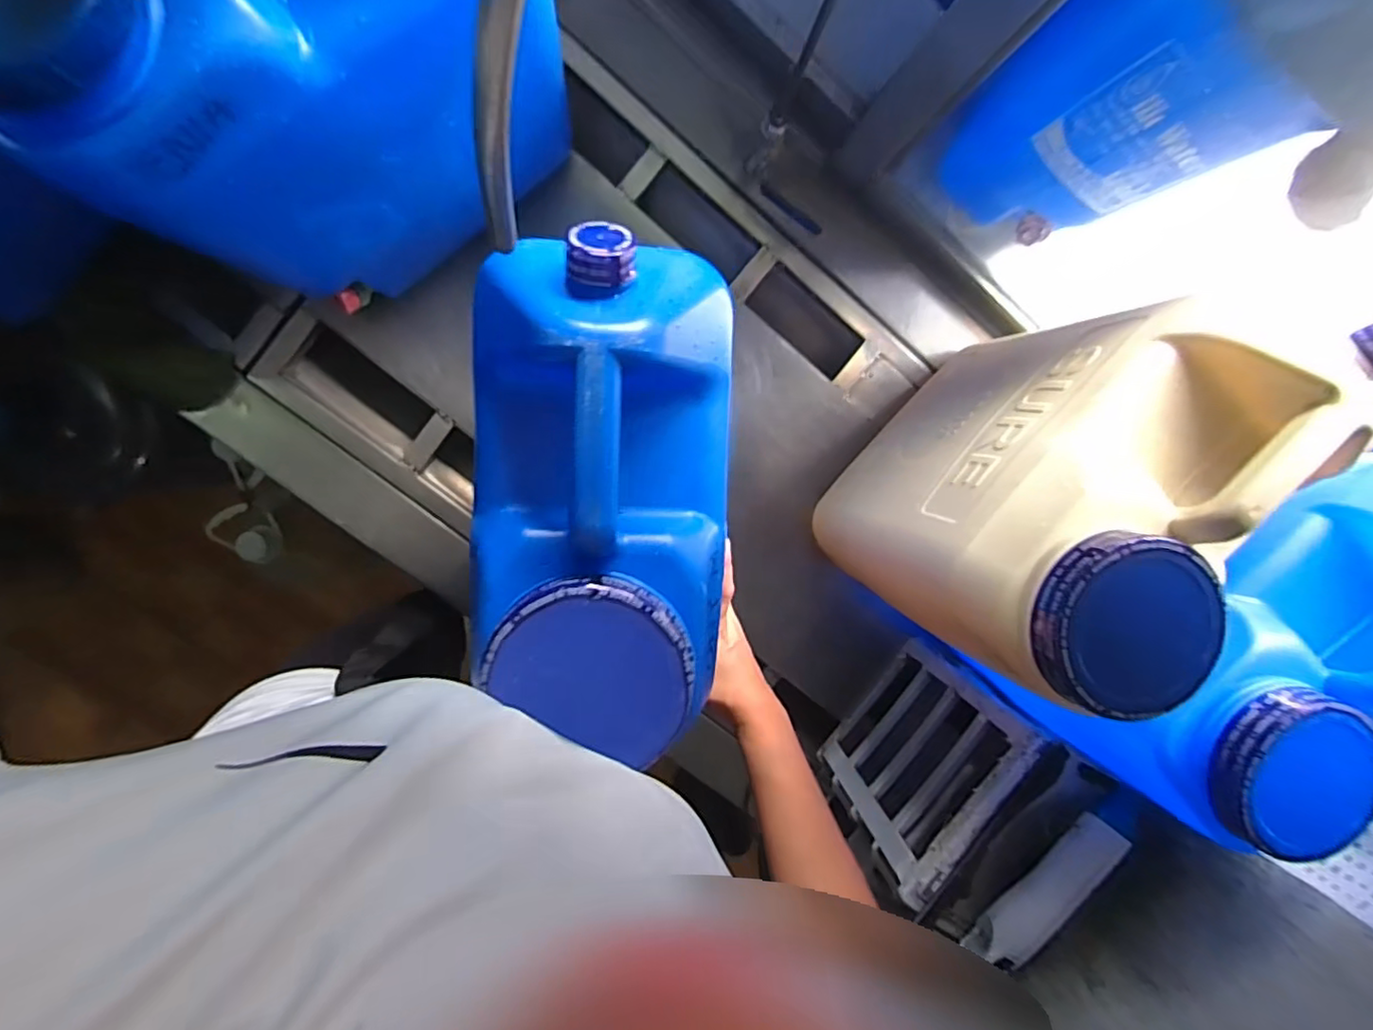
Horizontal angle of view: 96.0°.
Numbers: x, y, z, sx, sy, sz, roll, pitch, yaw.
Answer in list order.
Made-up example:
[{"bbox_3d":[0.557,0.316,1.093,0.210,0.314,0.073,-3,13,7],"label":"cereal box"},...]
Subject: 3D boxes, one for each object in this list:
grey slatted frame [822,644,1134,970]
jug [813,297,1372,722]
[{"bbox_3d":[0.290,0.301,0.688,0.103,0.290,0.220,37,93,-9],"label":"grey slatted frame"},{"bbox_3d":[0.296,-0.020,0.556,0.271,0.372,0.153,-44,100,1],"label":"jug"}]

